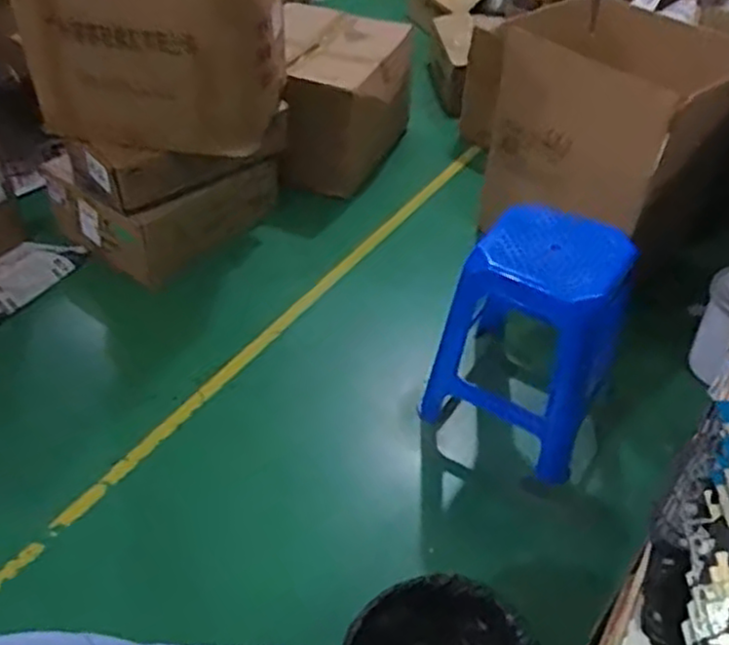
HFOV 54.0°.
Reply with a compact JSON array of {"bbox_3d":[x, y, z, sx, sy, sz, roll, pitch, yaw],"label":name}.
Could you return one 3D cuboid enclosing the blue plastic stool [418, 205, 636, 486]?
[{"bbox_3d":[0.339,0.012,1.460,0.336,0.420,0.333,20,46,17],"label":"blue plastic stool"}]

